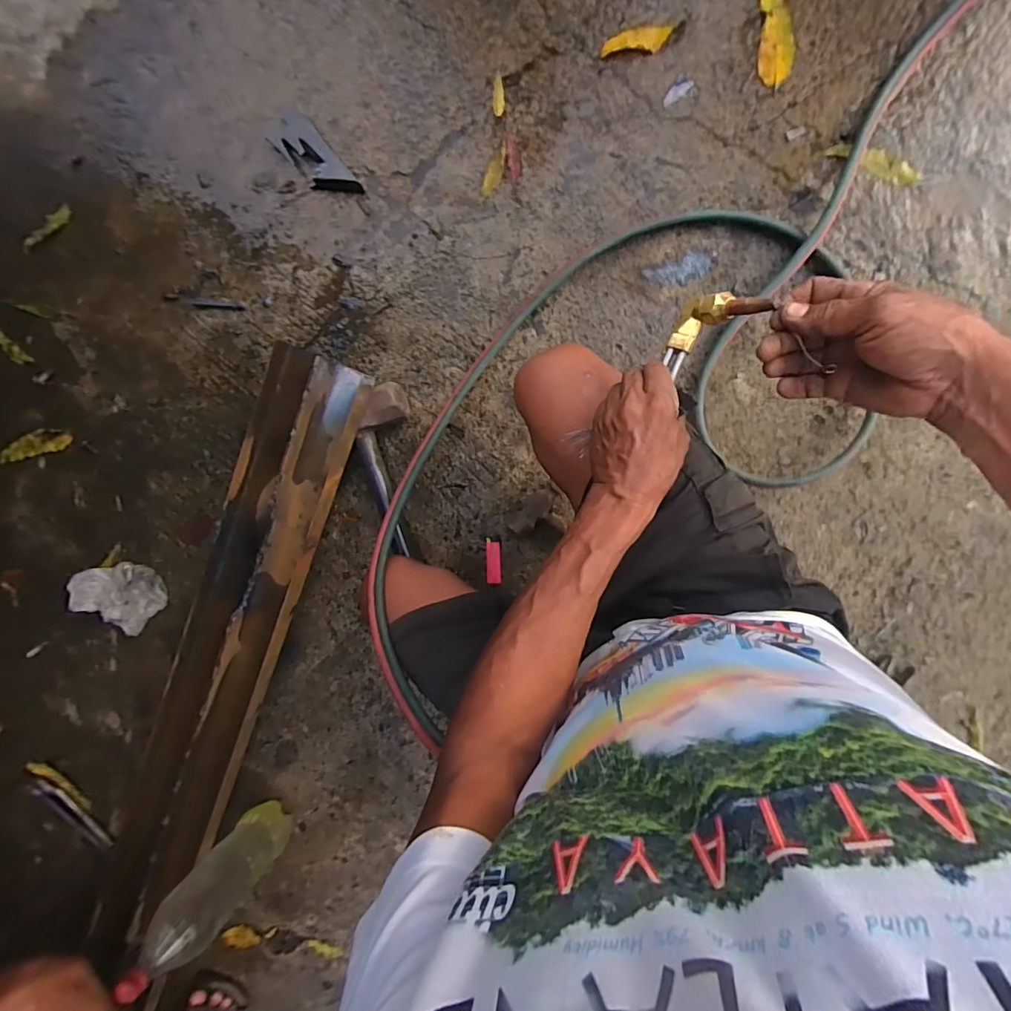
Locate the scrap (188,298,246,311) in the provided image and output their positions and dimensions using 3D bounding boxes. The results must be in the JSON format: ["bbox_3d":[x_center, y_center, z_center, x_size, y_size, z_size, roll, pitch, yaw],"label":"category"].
[{"bbox_3d":[-0.492,-0.342,0.808,0.098,0.008,0.016,7,96,7],"label":"scrap"}]

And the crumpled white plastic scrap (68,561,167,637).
[{"bbox_3d":[-0.670,0.163,0.839,0.108,0.086,0.132,-17,92,8],"label":"crumpled white plastic scrap"}]

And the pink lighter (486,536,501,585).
[{"bbox_3d":[-0.019,0.088,0.767,0.022,0.017,0.073,-2,95,8],"label":"pink lighter"}]

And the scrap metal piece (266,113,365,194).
[{"bbox_3d":[-0.306,-0.554,0.762,0.065,0.013,0.168,-44,89,9],"label":"scrap metal piece"}]

